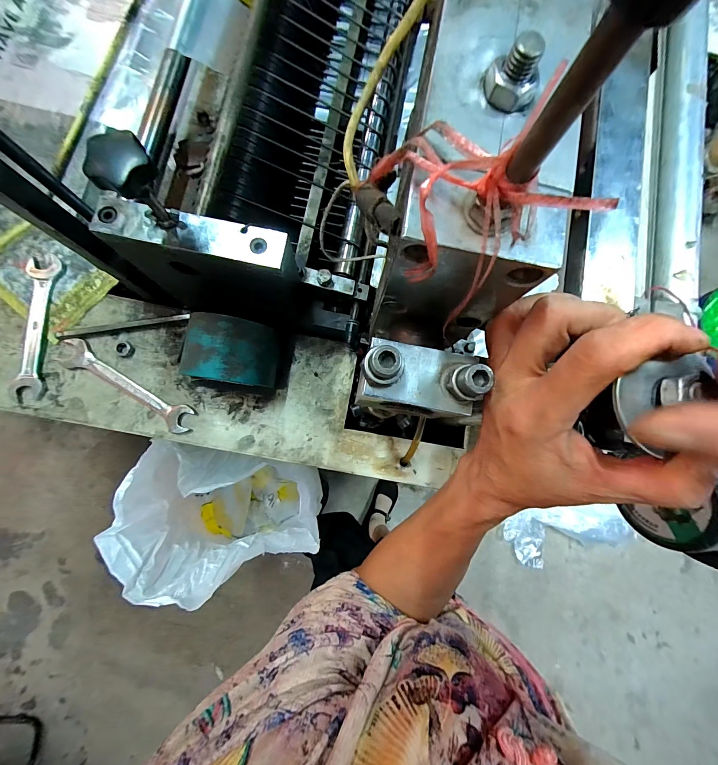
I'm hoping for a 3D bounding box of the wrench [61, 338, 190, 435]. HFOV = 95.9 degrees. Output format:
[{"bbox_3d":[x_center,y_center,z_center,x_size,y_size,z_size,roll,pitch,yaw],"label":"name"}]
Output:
[{"bbox_3d":[-0.274,0.003,0.378,0.173,0.010,0.033,31,81,0],"label":"wrench"}]

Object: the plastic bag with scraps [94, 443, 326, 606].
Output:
[{"bbox_3d":[-0.266,0.283,0.740,0.311,0.498,0.269,12,81,-3],"label":"plastic bag with scraps"}]

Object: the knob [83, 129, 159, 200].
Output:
[{"bbox_3d":[-0.143,-0.129,0.195,0.030,0.023,0.035,24,81,-1],"label":"knob"}]

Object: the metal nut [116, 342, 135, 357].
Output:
[{"bbox_3d":[-0.279,-0.040,0.386,0.017,0.007,0.021,-44,88,-9],"label":"metal nut"}]

